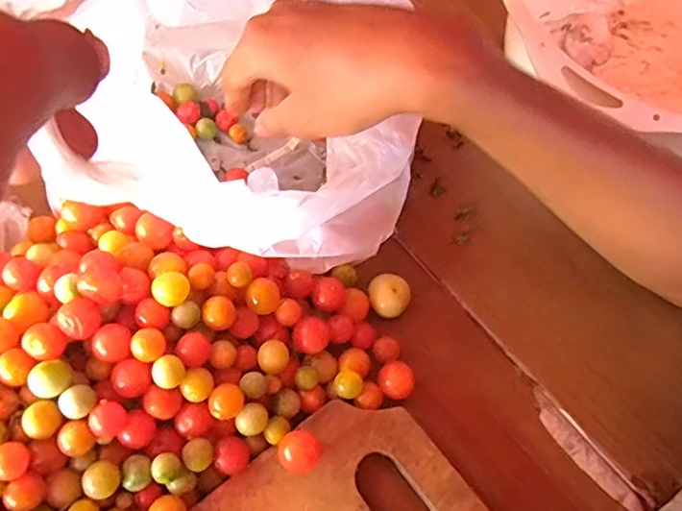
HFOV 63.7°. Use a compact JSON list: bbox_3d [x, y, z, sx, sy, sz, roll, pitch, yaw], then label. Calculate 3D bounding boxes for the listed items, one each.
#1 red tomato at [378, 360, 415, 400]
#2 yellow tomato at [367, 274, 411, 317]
[{"bbox_3d":[0.033,0.076,0.328,0.021,0.019,0.021,3,61,-5],"label":"red tomato"},{"bbox_3d":[0.030,0.027,0.350,0.026,0.023,0.026,3,61,-5],"label":"yellow tomato"}]

